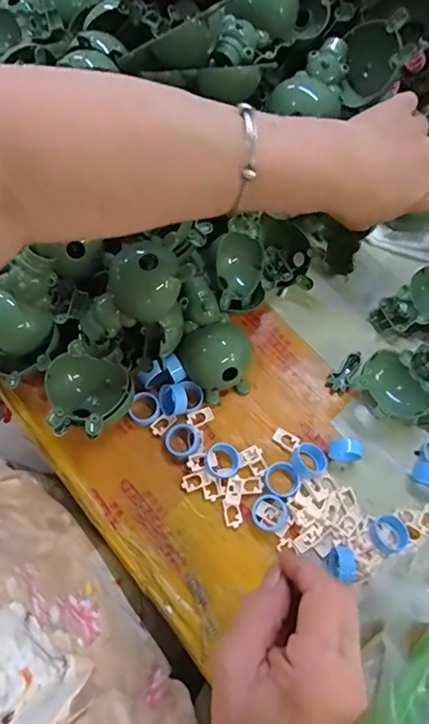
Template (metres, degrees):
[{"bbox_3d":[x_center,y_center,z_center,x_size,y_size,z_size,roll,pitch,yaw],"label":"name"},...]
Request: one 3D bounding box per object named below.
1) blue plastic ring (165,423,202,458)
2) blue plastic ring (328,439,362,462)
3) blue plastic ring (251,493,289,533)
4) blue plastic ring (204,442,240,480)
[{"bbox_3d":[-0.025,0.063,0.379,0.028,0.010,0.027,1,66,-2],"label":"blue plastic ring"},{"bbox_3d":[0.103,0.070,0.373,0.024,0.030,0.012,3,66,-1],"label":"blue plastic ring"},{"bbox_3d":[0.042,0.115,0.357,0.026,0.008,0.027,1,66,-2],"label":"blue plastic ring"},{"bbox_3d":[0.007,0.078,0.372,0.027,0.009,0.027,1,66,-2],"label":"blue plastic ring"}]

